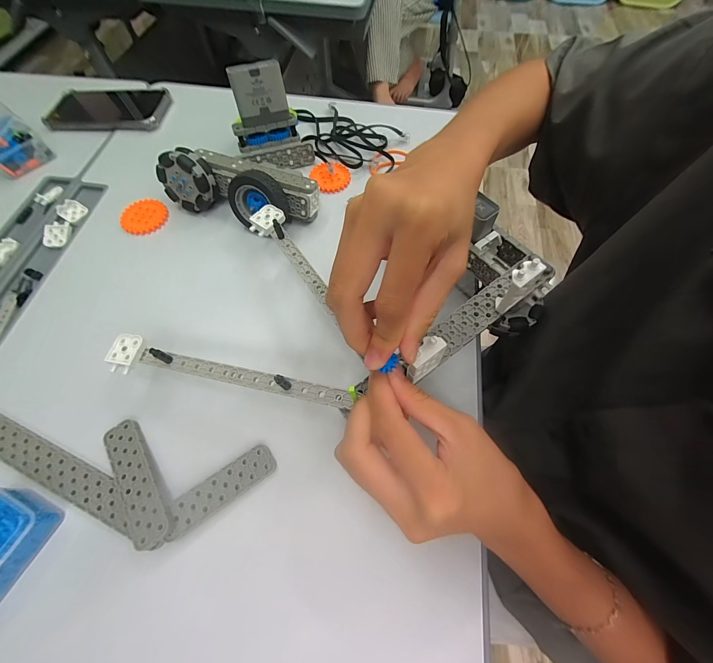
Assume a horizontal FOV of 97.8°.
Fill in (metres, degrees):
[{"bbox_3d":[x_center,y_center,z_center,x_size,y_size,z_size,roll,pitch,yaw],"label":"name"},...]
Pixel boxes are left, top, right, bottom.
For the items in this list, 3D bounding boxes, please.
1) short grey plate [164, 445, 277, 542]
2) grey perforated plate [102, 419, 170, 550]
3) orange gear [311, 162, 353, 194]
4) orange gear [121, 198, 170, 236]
[{"bbox_3d":[-0.103,0.120,0.237,0.083,0.004,0.023,-31,72,-19],"label":"short grey plate"},{"bbox_3d":[-0.170,0.112,0.237,0.028,0.004,0.097,-35,63,-15],"label":"grey perforated plate"},{"bbox_3d":[-0.032,-0.198,0.394,0.046,0.008,0.051,-27,68,-13],"label":"orange gear"},{"bbox_3d":[-0.246,-0.133,0.361,0.049,0.007,0.049,0,65,-1],"label":"orange gear"}]

